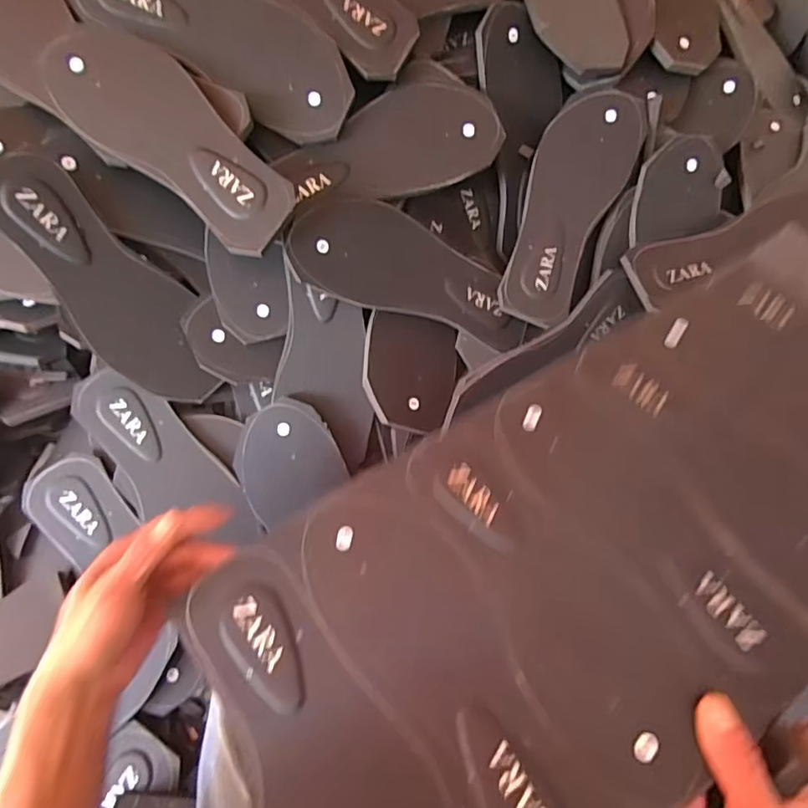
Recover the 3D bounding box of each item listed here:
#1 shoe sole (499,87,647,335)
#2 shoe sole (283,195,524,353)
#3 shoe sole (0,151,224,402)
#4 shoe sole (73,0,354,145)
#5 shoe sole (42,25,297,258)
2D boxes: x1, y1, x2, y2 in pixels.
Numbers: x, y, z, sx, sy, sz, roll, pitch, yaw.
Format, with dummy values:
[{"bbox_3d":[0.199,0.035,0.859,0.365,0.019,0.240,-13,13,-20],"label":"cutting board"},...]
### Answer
[{"bbox_3d":[0.167,-0.208,0.540,0.099,0.010,0.249,26,88,-3],"label":"shoe sole"},{"bbox_3d":[0.014,-0.130,0.513,0.245,0.013,0.092,15,93,-21],"label":"shoe sole"},{"bbox_3d":[-0.262,-0.105,0.469,0.089,0.013,0.242,-42,113,-18],"label":"shoe sole"},{"bbox_3d":[-0.163,-0.335,0.471,0.247,0.012,0.097,27,87,-9],"label":"shoe sole"},{"bbox_3d":[-0.201,-0.235,0.450,0.252,0.009,0.095,38,87,2],"label":"shoe sole"}]

